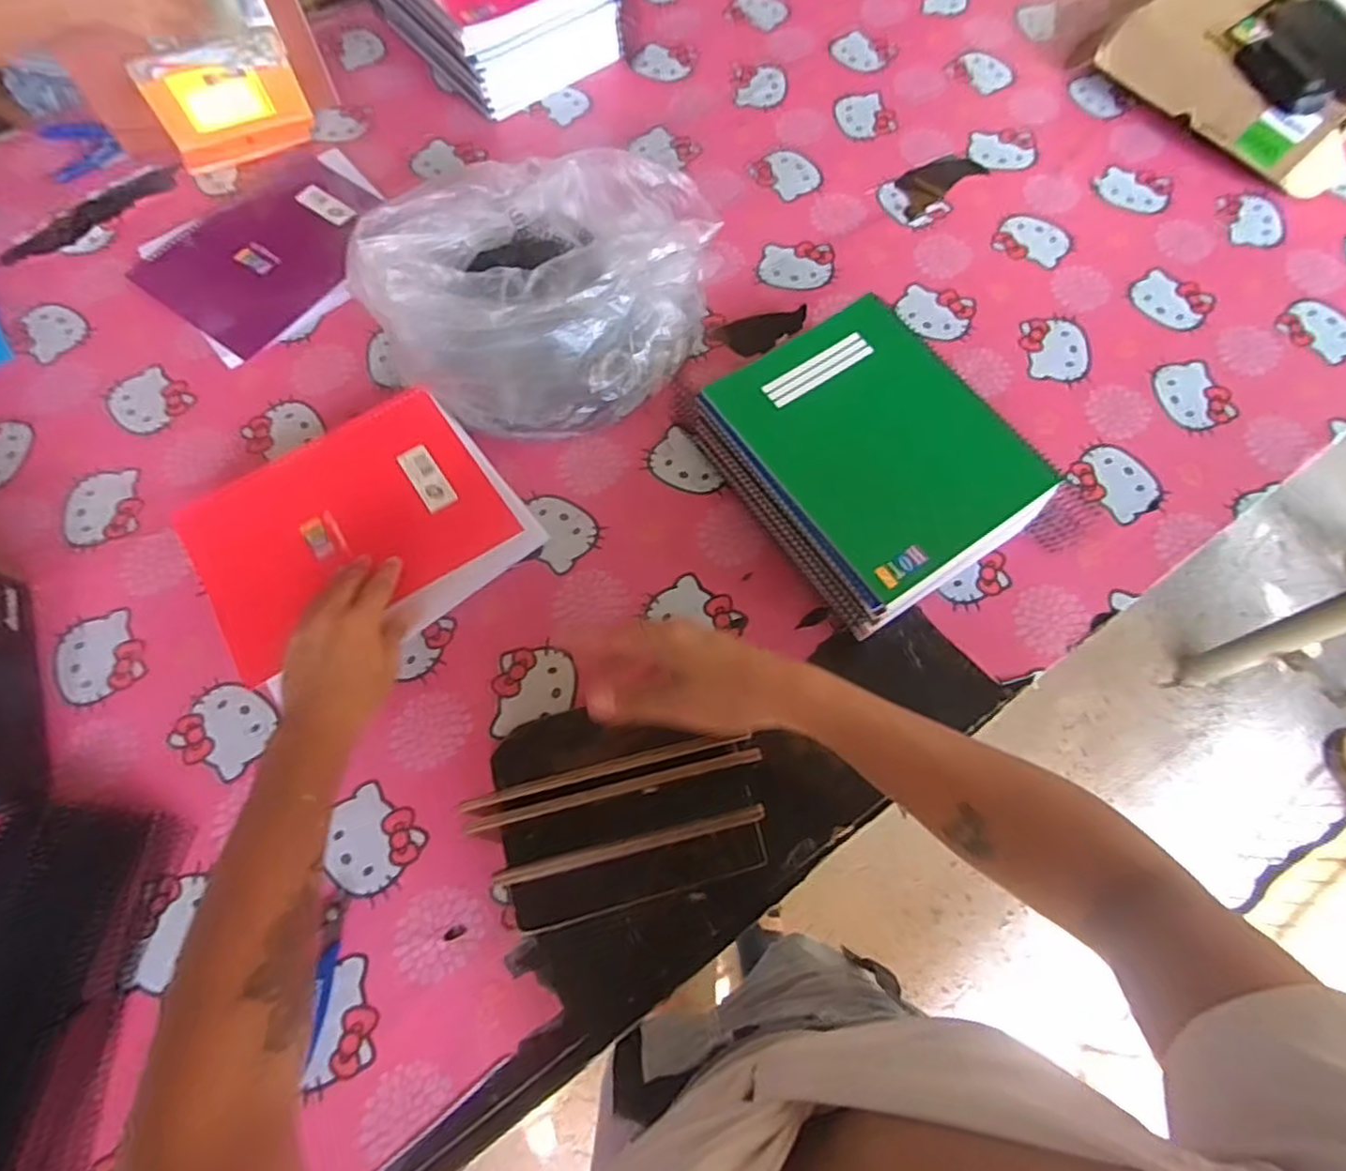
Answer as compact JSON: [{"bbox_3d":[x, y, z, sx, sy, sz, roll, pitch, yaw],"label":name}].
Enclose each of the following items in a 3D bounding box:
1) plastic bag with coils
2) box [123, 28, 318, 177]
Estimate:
[{"bbox_3d":[-0.114,-0.287,0.673,0.234,0.156,0.293,39,73,14],"label":"plastic bag with coils"},{"bbox_3d":[-0.513,-0.564,0.816,0.156,0.109,0.048,-23,56,-10],"label":"box"}]

